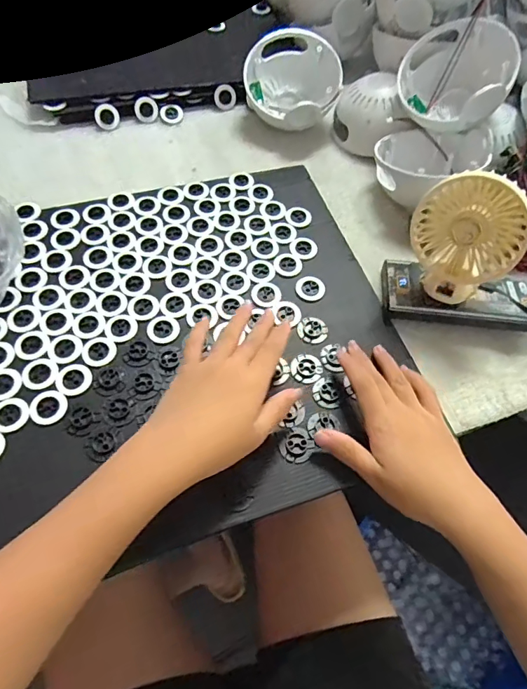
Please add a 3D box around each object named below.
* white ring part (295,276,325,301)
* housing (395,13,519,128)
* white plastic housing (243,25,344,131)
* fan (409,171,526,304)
[{"bbox_3d":[0.046,-0.056,0.436,0.027,0.004,0.028,1,60,-2],"label":"white ring part"},{"bbox_3d":[0.206,-0.290,0.483,0.115,0.081,0.104,27,62,12],"label":"housing"},{"bbox_3d":[0.034,-0.315,0.548,0.116,0.075,0.102,13,60,4],"label":"white plastic housing"},{"bbox_3d":[0.166,-0.087,0.371,0.037,0.103,0.084,-39,69,-22],"label":"fan"}]

